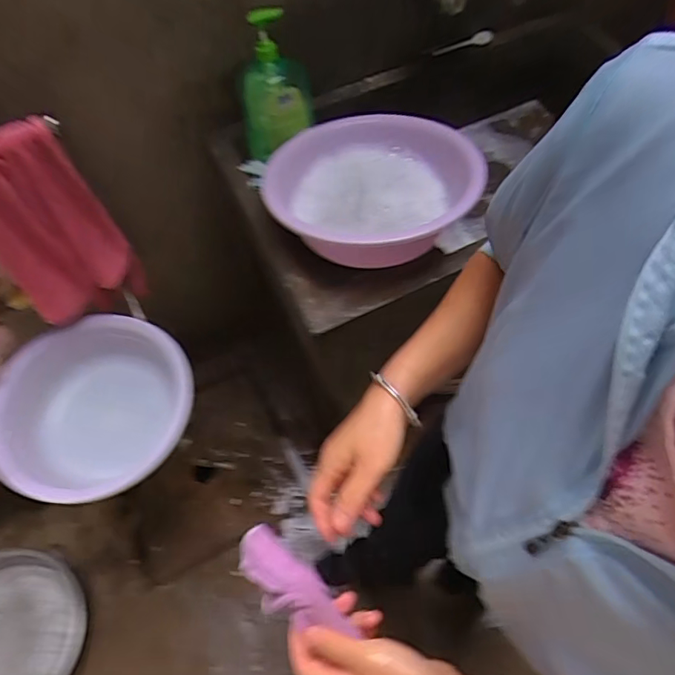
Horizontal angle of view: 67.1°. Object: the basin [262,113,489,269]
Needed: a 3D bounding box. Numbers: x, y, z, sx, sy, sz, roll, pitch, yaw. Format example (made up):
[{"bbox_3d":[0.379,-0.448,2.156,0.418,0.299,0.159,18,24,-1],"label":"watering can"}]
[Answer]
[{"bbox_3d":[0.052,-0.251,0.842,0.336,0.104,0.335,-1,60,1],"label":"basin"}]

